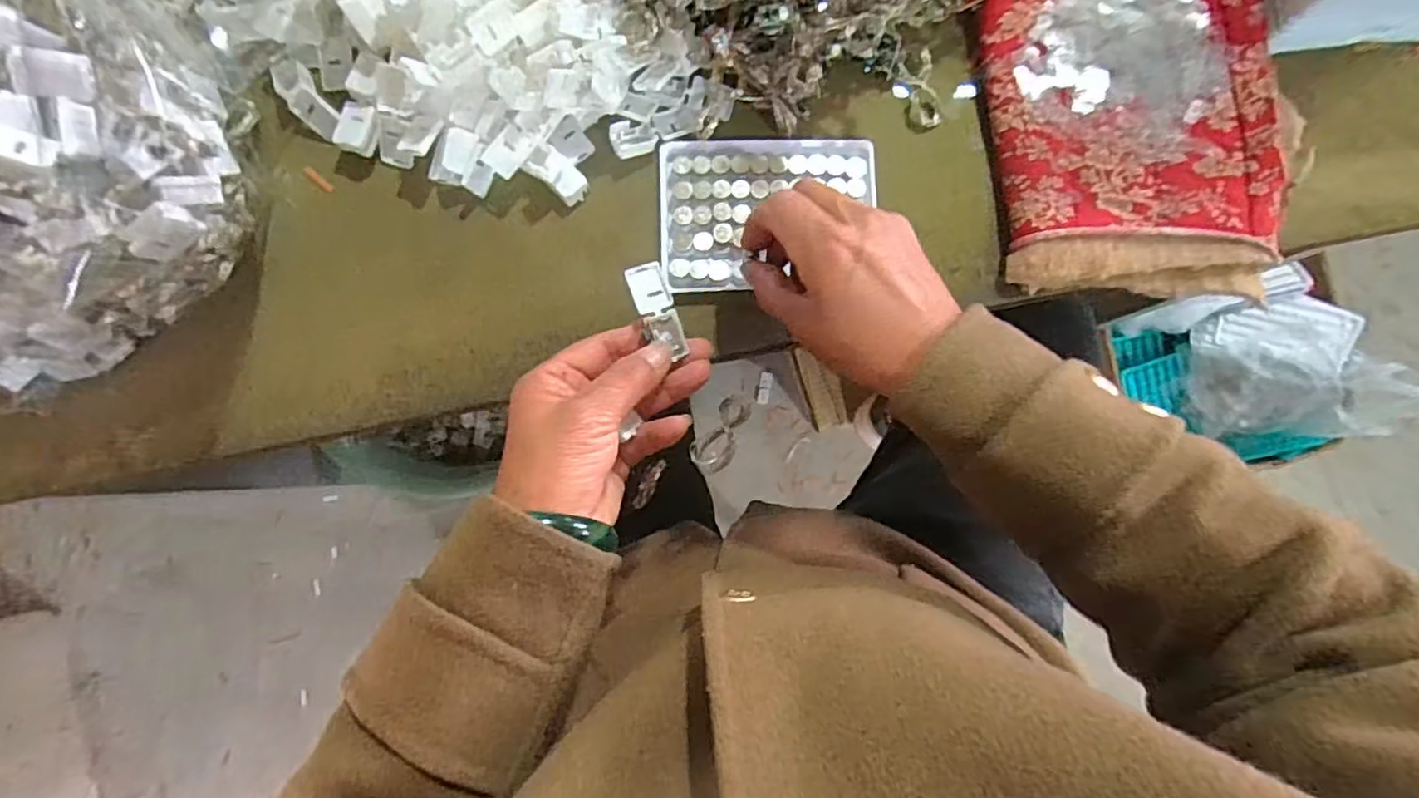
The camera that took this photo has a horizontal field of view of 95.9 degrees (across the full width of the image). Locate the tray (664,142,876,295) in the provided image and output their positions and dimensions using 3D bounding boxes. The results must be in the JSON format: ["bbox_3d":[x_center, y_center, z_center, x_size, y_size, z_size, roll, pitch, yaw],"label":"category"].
[{"bbox_3d":[0.036,-0.112,0.382,0.128,0.006,0.088,-4,87,-1],"label":"tray"}]

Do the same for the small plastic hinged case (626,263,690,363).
[{"bbox_3d":[-0.027,-0.046,0.339,0.020,0.009,0.055,-23,81,-2],"label":"small plastic hinged case"}]

